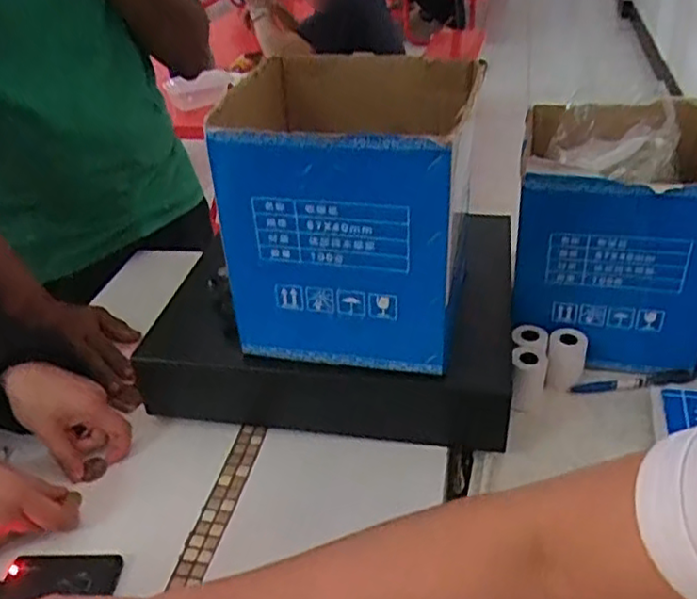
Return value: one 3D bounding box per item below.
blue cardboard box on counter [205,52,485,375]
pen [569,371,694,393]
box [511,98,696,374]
[{"bbox_3d":[0.012,-0.085,0.625,0.199,0.215,0.201,5,35,15],"label":"blue cardboard box on counter"},{"bbox_3d":[0.290,0.083,0.689,0.123,0.015,0.016,-4,34,3],"label":"pen"},{"bbox_3d":[0.276,-0.060,0.699,0.186,0.239,0.158,5,35,16],"label":"box"}]

